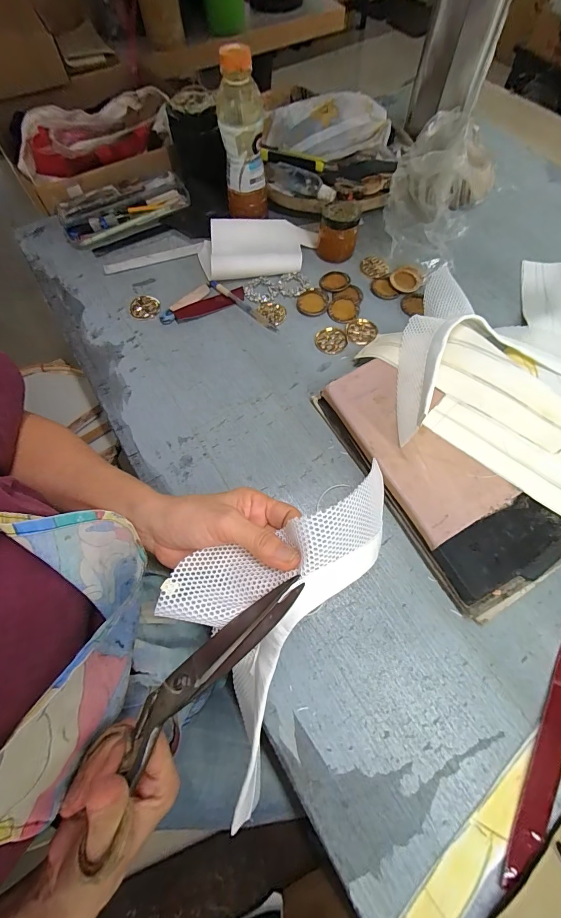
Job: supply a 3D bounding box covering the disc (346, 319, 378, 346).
[{"bbox_3d":[0.119,-0.187,0.520,0.044,0.005,0.051,20,68,9],"label":"disc"}]

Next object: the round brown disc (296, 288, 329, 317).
[{"bbox_3d":[0.050,-0.241,0.539,0.047,0.004,0.052,10,67,5],"label":"round brown disc"}]

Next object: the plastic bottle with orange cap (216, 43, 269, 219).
[{"bbox_3d":[-0.055,-0.459,0.512,0.061,0.176,0.056,-7,66,-2],"label":"plastic bottle with orange cap"}]

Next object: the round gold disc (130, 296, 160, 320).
[{"bbox_3d":[-0.209,-0.235,0.544,0.044,0.004,0.049,0,66,1],"label":"round gold disc"}]

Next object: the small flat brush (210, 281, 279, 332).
[{"bbox_3d":[-0.057,-0.234,0.538,0.135,0.007,0.014,41,73,16],"label":"small flat brush"}]

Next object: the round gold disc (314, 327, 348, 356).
[{"bbox_3d":[0.074,-0.174,0.516,0.045,0.004,0.048,0,66,1],"label":"round gold disc"}]

